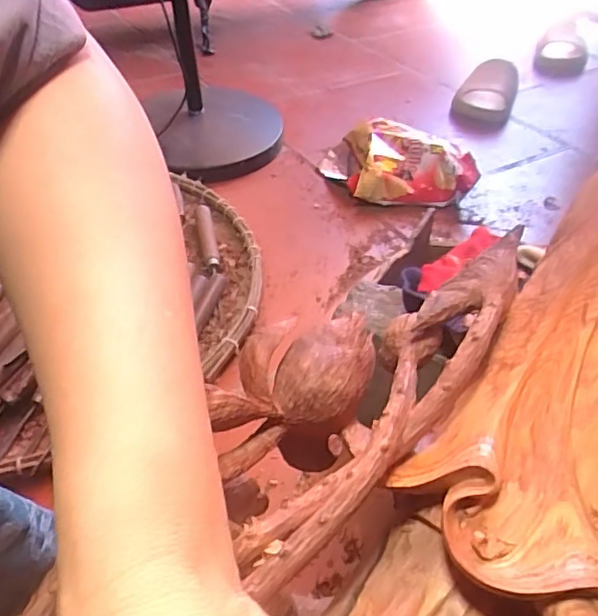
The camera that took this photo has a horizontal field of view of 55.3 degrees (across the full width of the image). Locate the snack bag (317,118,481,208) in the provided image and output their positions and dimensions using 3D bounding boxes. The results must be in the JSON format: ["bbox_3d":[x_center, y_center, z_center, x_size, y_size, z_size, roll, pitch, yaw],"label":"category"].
[{"bbox_3d":[0.138,-0.201,0.822,0.224,0.077,0.130,10,43,10],"label":"snack bag"}]

